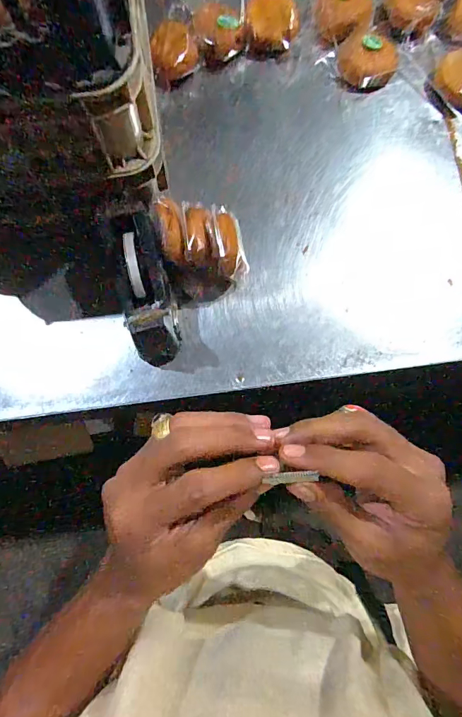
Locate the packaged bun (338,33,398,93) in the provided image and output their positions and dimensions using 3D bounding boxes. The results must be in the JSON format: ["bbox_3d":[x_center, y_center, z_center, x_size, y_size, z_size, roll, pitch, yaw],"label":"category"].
[{"bbox_3d":[0.229,-0.495,0.686,0.089,0.037,0.086,0,78,-1],"label":"packaged bun"}]

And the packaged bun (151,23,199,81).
[{"bbox_3d":[-0.094,-0.512,0.684,0.073,0.030,0.081,-10,79,-4],"label":"packaged bun"}]

